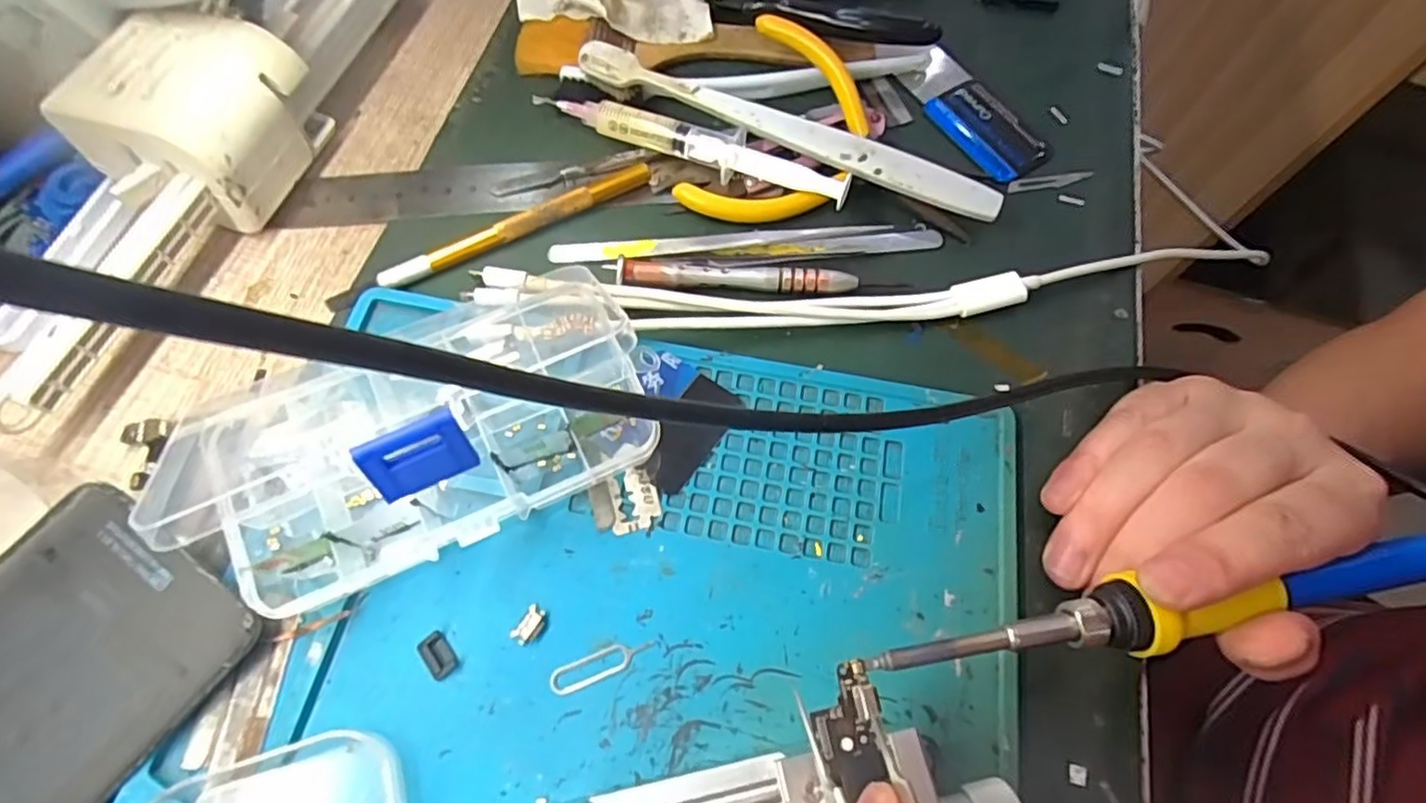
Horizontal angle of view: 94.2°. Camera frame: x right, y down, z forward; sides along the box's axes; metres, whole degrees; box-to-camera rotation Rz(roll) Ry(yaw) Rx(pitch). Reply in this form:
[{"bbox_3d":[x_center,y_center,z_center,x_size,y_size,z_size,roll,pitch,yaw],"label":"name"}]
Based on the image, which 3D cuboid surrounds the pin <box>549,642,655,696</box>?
[{"bbox_3d":[-0.034,0.081,0.204,0.033,0.004,0.009,-22,68,-12],"label":"pin"}]

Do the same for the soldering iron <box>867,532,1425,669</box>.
[{"bbox_3d":[0.143,0.059,0.193,0.200,0.020,0.020,-8,66,-7],"label":"soldering iron"}]

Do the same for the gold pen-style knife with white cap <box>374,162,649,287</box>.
[{"bbox_3d":[-0.077,-0.071,0.266,0.112,0.009,0.008,-27,69,-14],"label":"gold pen-style knife with white cap"}]

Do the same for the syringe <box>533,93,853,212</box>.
[{"bbox_3d":[-0.013,-0.109,0.280,0.144,0.015,0.018,20,66,7],"label":"syringe"}]

